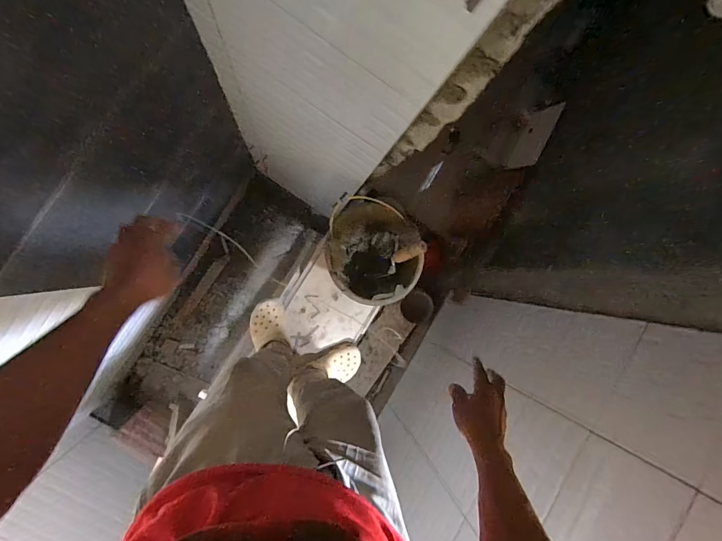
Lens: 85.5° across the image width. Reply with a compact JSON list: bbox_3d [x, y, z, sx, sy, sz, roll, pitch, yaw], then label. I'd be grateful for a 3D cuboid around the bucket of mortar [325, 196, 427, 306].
[{"bbox_3d":[0.027,-0.041,1.207,0.286,0.237,0.260,0,91,-9],"label":"bucket of mortar"}]

